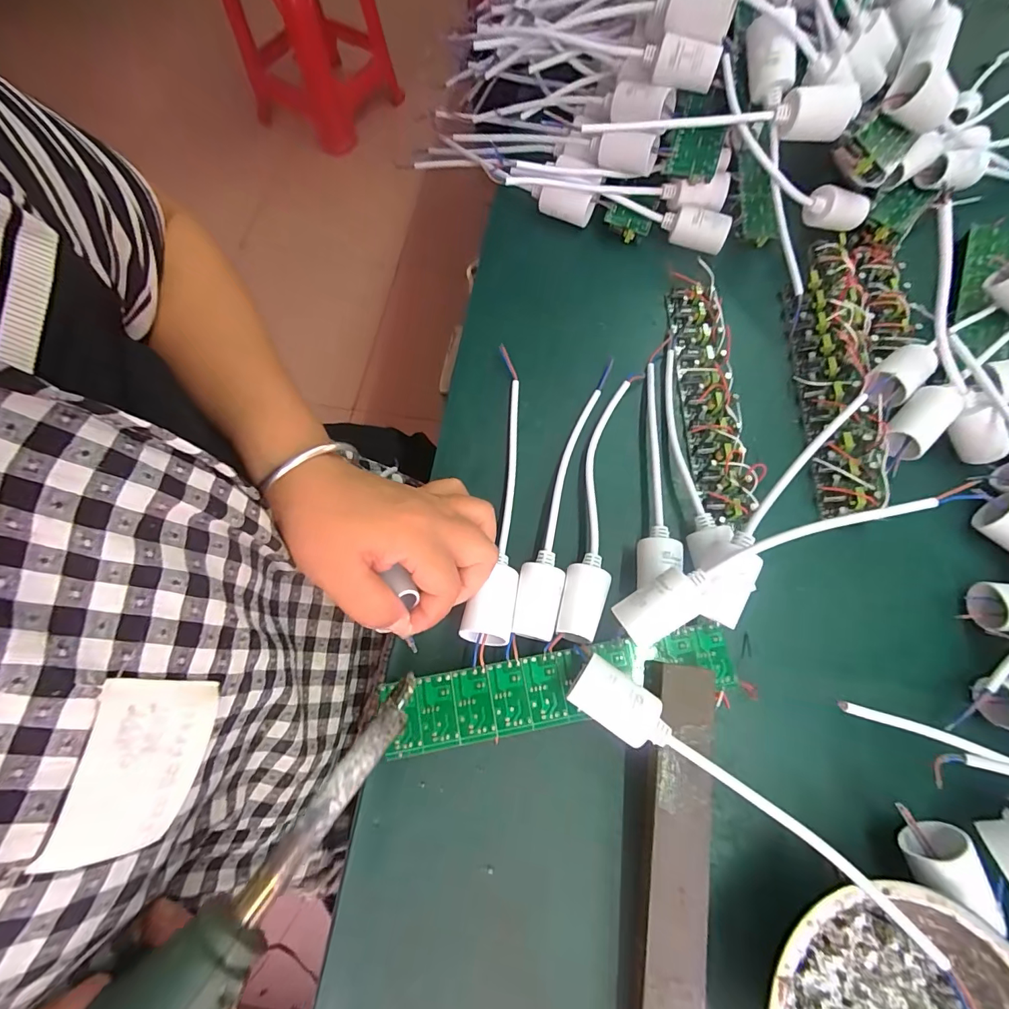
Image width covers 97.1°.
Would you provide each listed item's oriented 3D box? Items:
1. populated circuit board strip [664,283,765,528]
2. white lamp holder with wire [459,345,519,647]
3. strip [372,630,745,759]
[{"bbox_3d":[0.149,-0.081,0.325,0.039,0.016,0.193,-1,71,1],"label":"populated circuit board strip"},{"bbox_3d":[0.000,-0.015,0.302,0.029,0.027,0.209,5,62,3],"label":"white lamp holder with wire"},{"bbox_3d":[0.035,0.105,0.256,0.195,0.004,0.038,-10,74,-5],"label":"strip"}]

